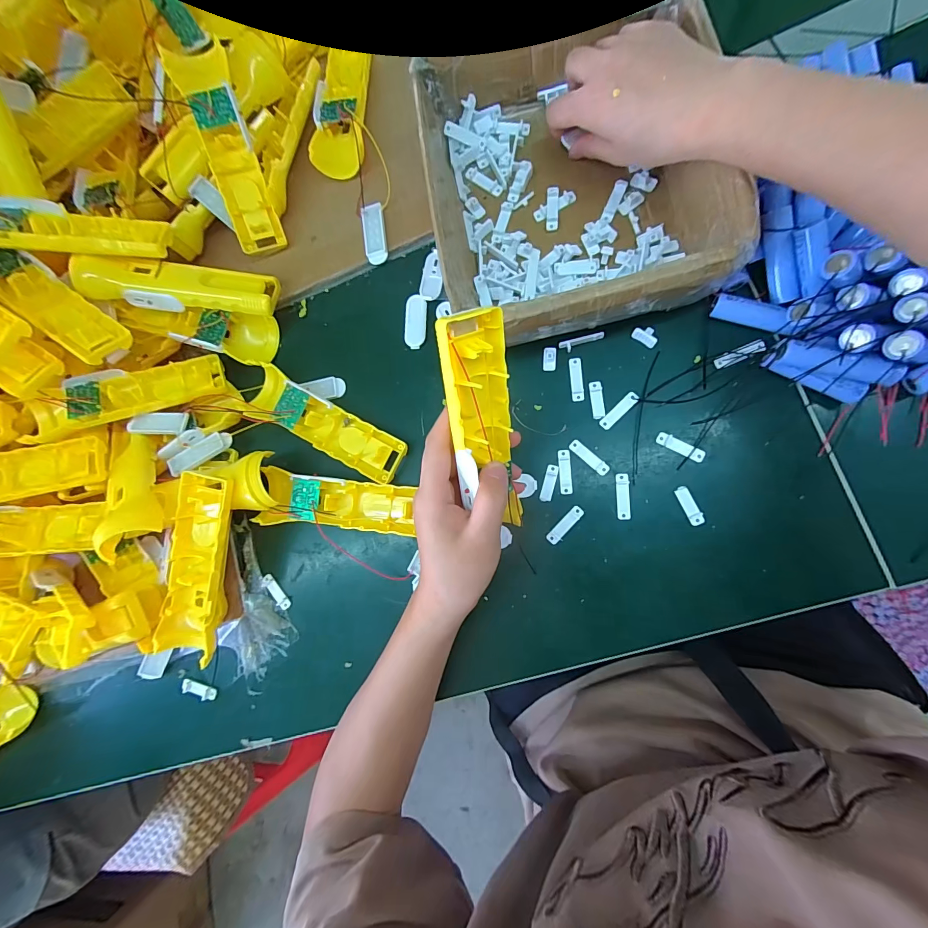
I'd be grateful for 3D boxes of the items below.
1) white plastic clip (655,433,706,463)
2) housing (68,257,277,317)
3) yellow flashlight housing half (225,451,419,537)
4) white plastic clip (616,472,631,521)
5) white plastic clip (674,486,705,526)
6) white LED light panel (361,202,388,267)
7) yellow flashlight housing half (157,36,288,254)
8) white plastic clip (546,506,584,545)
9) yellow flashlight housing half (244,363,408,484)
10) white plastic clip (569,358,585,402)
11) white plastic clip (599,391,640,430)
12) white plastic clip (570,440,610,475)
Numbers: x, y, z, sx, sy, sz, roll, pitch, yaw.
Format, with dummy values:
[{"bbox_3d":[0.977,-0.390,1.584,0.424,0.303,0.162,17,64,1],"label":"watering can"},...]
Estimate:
[{"bbox_3d":[0.172,-0.013,0.313,0.038,0.004,0.010,29,94,9],"label":"white plastic clip"},{"bbox_3d":[-0.257,-0.163,0.356,0.160,0.022,0.040,3,90,-9],"label":"housing"},{"bbox_3d":[-0.125,0.031,0.354,0.158,0.048,0.061,10,91,-3],"label":"yellow flashlight housing half"},{"bbox_3d":[0.128,0.026,0.318,0.010,0.004,0.037,-2,89,10],"label":"white plastic clip"},{"bbox_3d":[0.176,0.033,0.308,0.011,0.004,0.032,-27,85,8],"label":"white plastic clip"},{"bbox_3d":[-0.085,-0.219,0.374,0.021,0.006,0.058,-8,88,9],"label":"white LED light panel"},{"bbox_3d":[-0.214,-0.282,0.365,0.045,0.022,0.154,-9,114,9],"label":"yellow flashlight housing half"},{"bbox_3d":[0.084,0.051,0.326,0.011,0.004,0.038,43,96,8],"label":"white plastic clip"},{"bbox_3d":[-0.128,-0.036,0.360,0.158,0.022,0.043,28,94,9],"label":"yellow flashlight housing half"},{"bbox_3d":[0.095,-0.071,0.334,0.011,0.004,0.037,-5,88,10],"label":"white plastic clip"},{"bbox_3d":[0.128,-0.044,0.325,0.037,0.004,0.011,-43,83,6],"label":"white plastic clip"},{"bbox_3d":[0.104,-0.005,0.327,0.038,0.004,0.010,43,96,8],"label":"white plastic clip"}]

